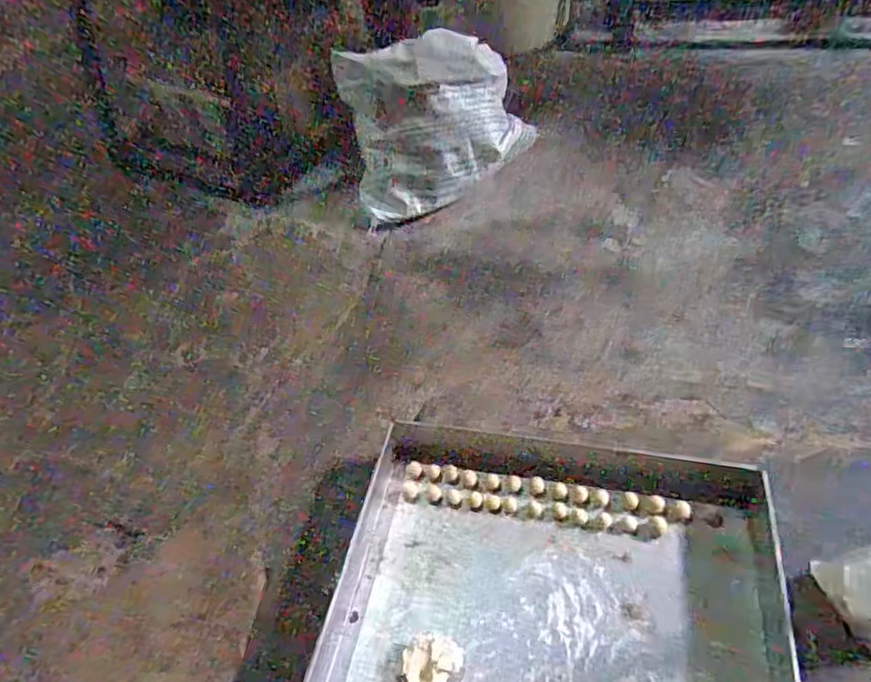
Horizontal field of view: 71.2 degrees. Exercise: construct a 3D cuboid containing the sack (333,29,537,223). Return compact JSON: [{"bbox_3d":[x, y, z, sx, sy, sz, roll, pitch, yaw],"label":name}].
[{"bbox_3d":[0.023,-0.407,1.152,0.369,0.286,0.180,-15,47,-4],"label":"sack"}]

